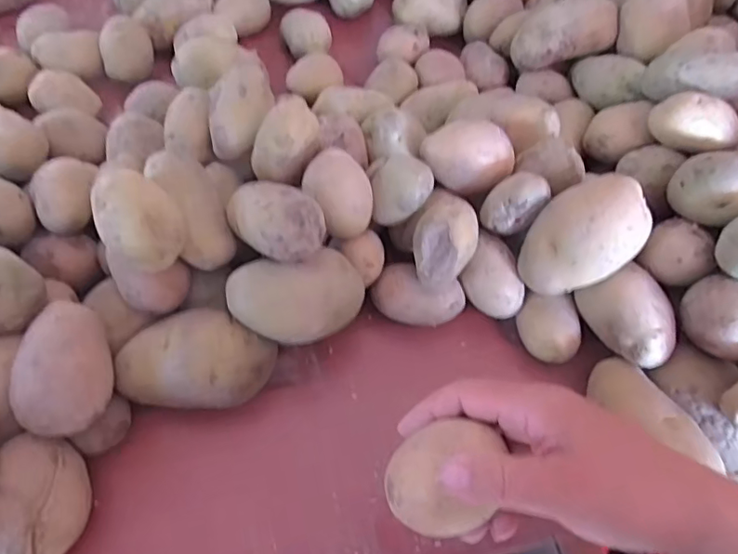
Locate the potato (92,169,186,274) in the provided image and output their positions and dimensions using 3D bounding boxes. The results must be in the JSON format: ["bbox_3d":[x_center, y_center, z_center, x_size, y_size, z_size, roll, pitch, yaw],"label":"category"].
[{"bbox_3d":[-0.141,-0.036,0.336,0.044,0.035,0.059,-27,64,-18],"label":"potato"}]

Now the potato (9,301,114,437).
[{"bbox_3d":[-0.188,0.056,0.340,0.045,0.039,0.081,-1,59,-4],"label":"potato"}]

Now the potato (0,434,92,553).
[{"bbox_3d":[-0.197,0.140,0.334,0.049,0.052,0.077,-1,59,-4],"label":"potato"}]

